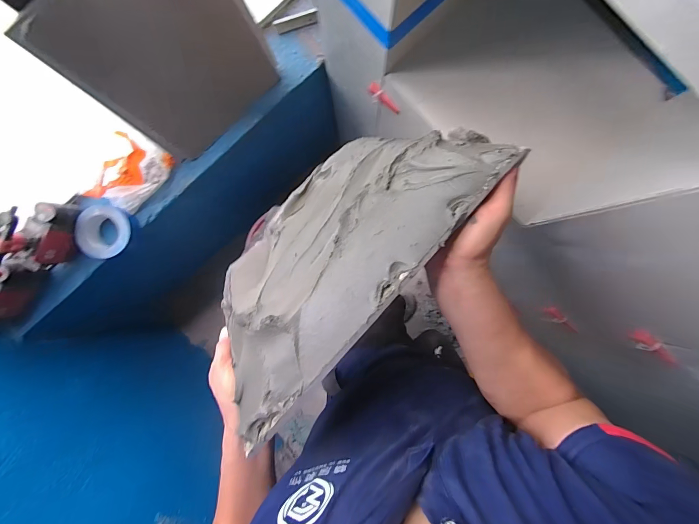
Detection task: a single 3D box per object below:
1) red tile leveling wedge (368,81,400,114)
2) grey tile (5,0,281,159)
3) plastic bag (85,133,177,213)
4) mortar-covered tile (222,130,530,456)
[{"bbox_3d":[0.069,-0.316,0.687,0.080,0.029,0.012,35,89,-28],"label":"red tile leveling wedge"},{"bbox_3d":[-0.311,-0.382,0.651,0.310,0.362,0.027,-43,69,2],"label":"grey tile"},{"bbox_3d":[-0.493,-0.195,0.784,0.093,0.099,0.168,32,89,1],"label":"plastic bag"},{"bbox_3d":[-0.039,-0.031,0.412,0.353,0.284,0.055,-47,129,0],"label":"mortar-covered tile"}]

